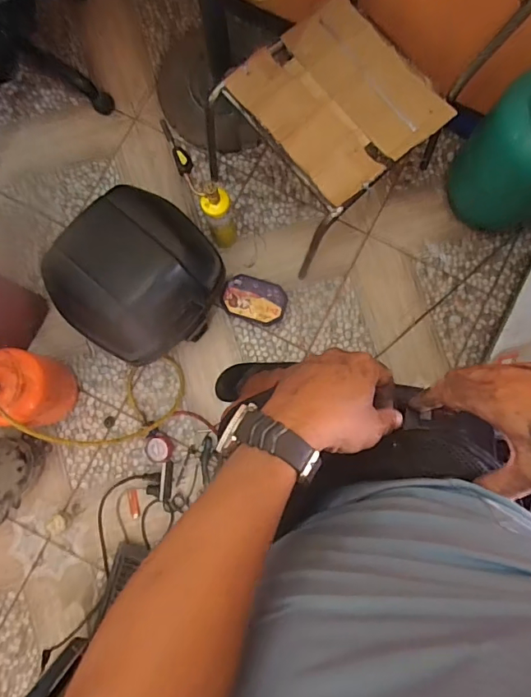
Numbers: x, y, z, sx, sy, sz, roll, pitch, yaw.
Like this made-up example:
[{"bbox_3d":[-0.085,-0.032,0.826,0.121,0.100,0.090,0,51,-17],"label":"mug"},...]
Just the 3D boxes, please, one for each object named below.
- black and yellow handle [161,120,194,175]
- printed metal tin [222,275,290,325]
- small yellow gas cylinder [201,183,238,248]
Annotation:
[{"bbox_3d":[-0.217,-0.498,1.191,0.037,0.036,0.157,-22,84,-3],"label":"black and yellow handle"},{"bbox_3d":[-0.030,-0.137,1.404,0.181,0.081,0.118,18,83,2],"label":"printed metal tin"},{"bbox_3d":[-0.125,-0.365,1.315,0.081,0.307,0.094,-10,83,-2],"label":"small yellow gas cylinder"}]

